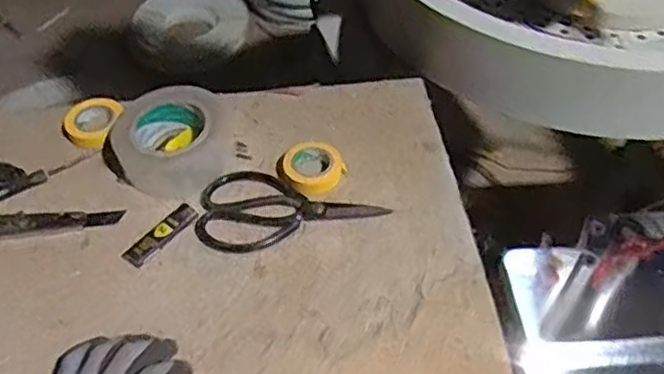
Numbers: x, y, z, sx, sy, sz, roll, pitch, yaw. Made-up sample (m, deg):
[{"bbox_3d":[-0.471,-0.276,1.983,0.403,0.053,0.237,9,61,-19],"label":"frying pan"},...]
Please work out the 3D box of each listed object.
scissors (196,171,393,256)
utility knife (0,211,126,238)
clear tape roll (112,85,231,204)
[{"bbox_3d":[-0.043,0.017,0.677,0.184,0.010,0.089,-9,51,-10],"label":"scissors"},{"bbox_3d":[-0.300,0.036,0.660,0.181,0.012,0.029,-7,51,-8],"label":"utility knife"},{"bbox_3d":[-0.164,-0.048,0.697,0.114,0.050,0.107,1,50,-1],"label":"clear tape roll"}]

